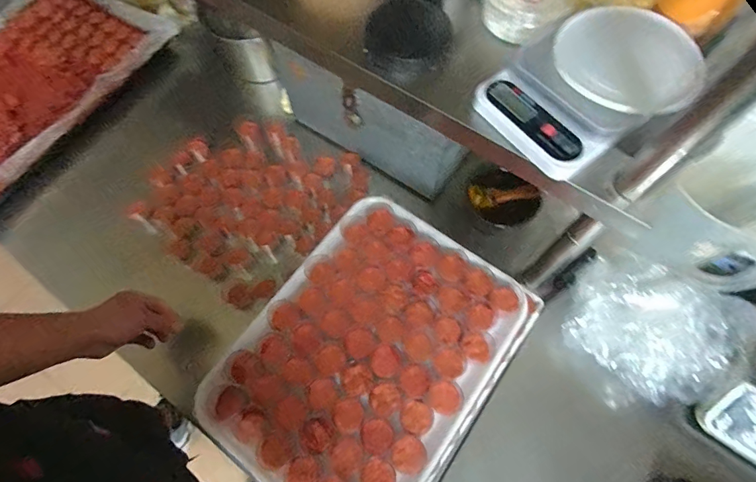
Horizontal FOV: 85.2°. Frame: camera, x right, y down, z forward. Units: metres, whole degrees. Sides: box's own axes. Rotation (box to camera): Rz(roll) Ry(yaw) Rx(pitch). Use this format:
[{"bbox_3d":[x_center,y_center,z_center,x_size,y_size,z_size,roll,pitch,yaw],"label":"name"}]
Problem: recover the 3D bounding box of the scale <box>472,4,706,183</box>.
[{"bbox_3d":[0.241,-0.181,0.468,0.230,0.046,0.161,-30,71,-11],"label":"scale"}]

